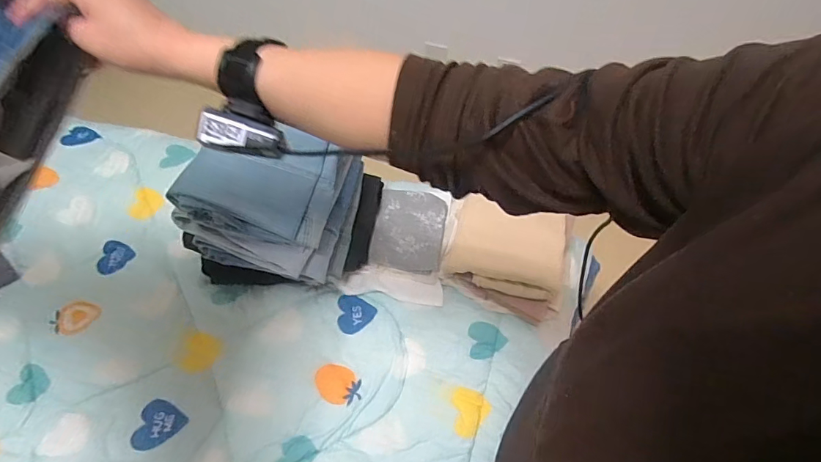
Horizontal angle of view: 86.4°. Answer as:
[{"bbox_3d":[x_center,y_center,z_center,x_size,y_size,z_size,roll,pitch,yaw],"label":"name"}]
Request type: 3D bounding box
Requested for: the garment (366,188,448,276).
[{"bbox_3d":[-0.002,0.005,0.984,0.158,0.031,0.167,10,78,13],"label":"garment"}]

